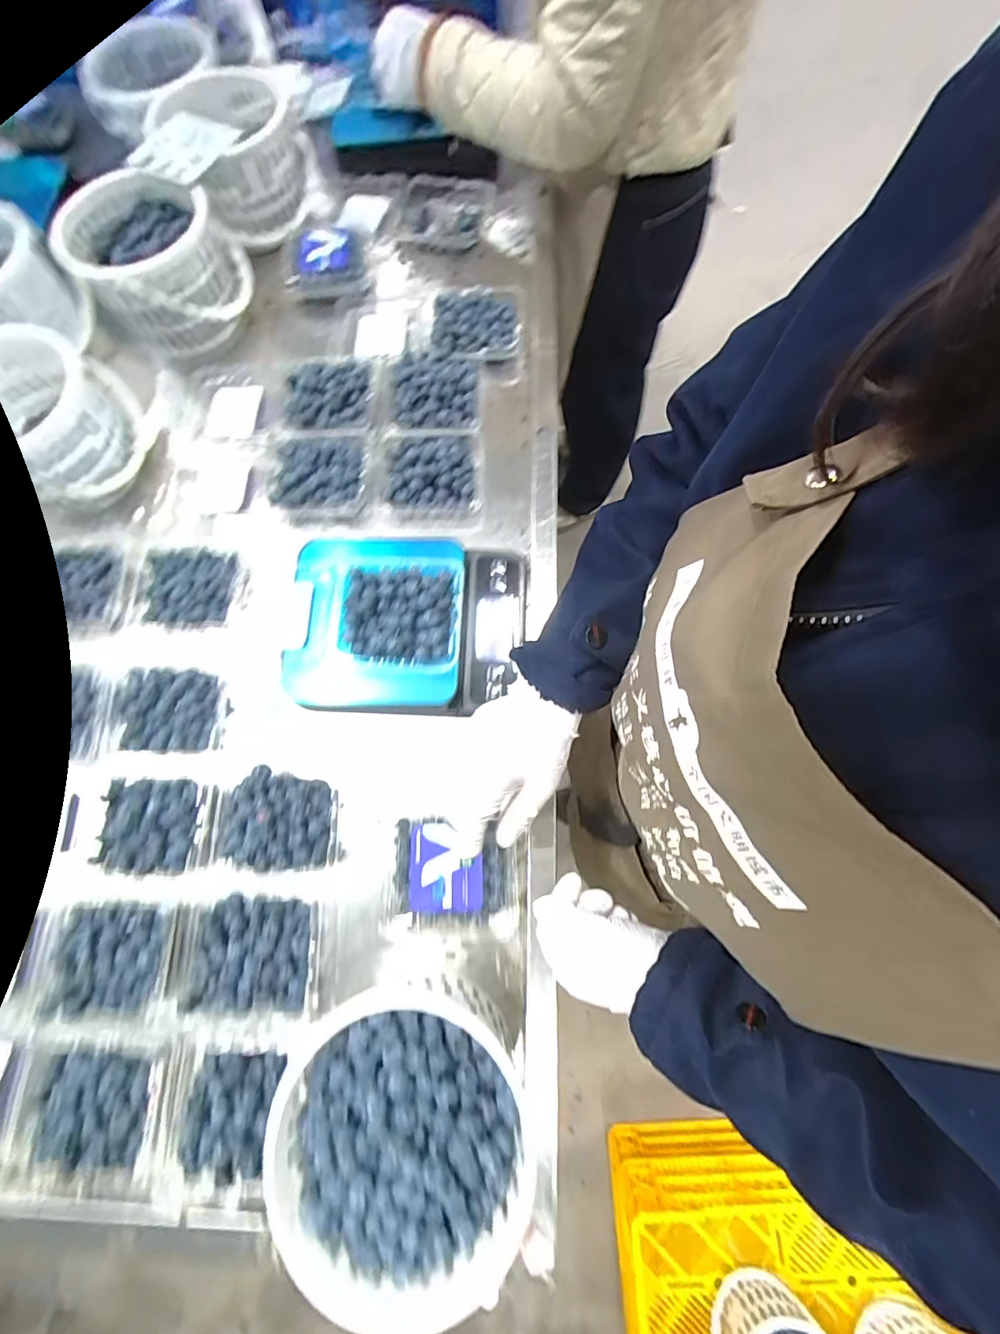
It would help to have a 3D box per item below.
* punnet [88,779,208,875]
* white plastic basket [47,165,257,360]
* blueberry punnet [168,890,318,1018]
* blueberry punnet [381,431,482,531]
[{"bbox_3d":[-0.344,0.155,0.486,0.105,0.039,0.091,0,73,2],"label":"punnet"},{"bbox_3d":[-0.445,-0.539,0.650,0.187,0.108,0.213,-31,75,-7],"label":"white plastic basket"},{"bbox_3d":[-0.233,0.259,0.455,0.133,0.045,0.106,-3,73,1],"label":"blueberry punnet"},{"bbox_3d":[-0.086,-0.230,0.596,0.128,0.037,0.120,-1,73,2],"label":"blueberry punnet"}]

